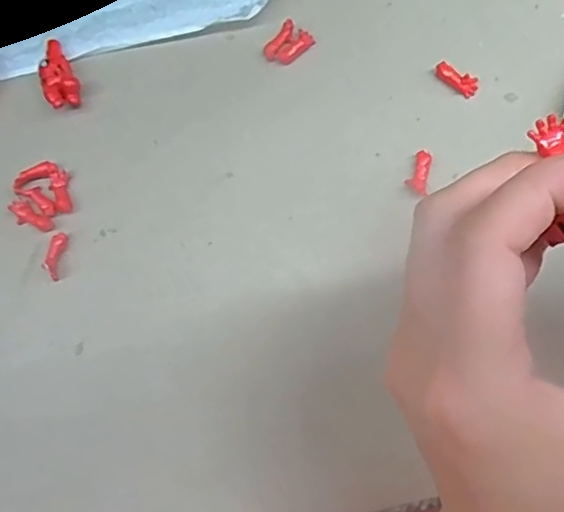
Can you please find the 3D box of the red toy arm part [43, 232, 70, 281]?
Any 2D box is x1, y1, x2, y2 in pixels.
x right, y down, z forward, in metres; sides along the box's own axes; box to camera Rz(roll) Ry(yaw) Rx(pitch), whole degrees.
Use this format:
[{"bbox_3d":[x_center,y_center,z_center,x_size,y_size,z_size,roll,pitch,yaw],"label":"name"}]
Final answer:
[{"bbox_3d":[-0.109,0.000,0.291,0.007,0.008,0.023,9,75,4],"label":"red toy arm part"}]

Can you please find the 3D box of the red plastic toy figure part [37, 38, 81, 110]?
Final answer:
[{"bbox_3d":[-0.117,-0.094,0.313,0.017,0.012,0.039,-25,75,-5],"label":"red plastic toy figure part"}]

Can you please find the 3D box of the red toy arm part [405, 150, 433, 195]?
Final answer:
[{"bbox_3d":[0.067,-0.041,0.294,0.010,0.005,0.023,11,75,4],"label":"red toy arm part"}]

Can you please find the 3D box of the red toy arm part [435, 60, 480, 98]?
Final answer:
[{"bbox_3d":[0.089,-0.091,0.307,0.024,0.008,0.010,35,78,10],"label":"red toy arm part"}]

